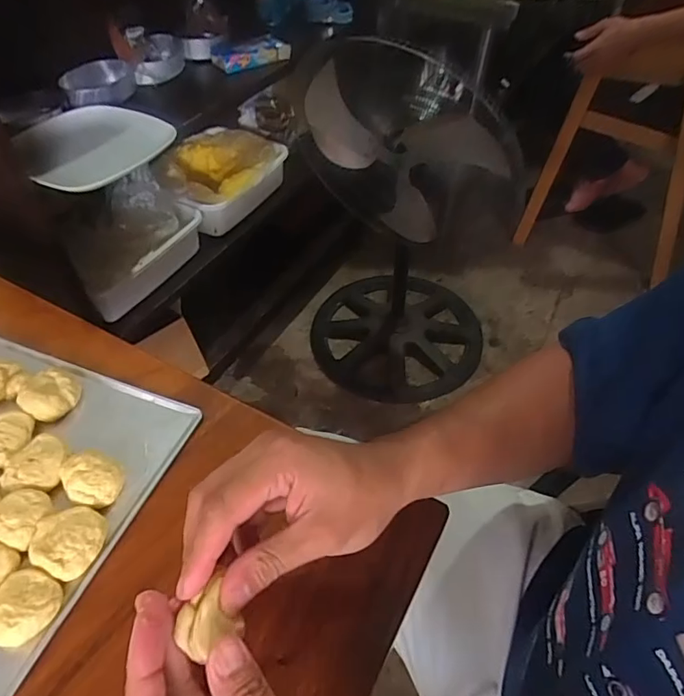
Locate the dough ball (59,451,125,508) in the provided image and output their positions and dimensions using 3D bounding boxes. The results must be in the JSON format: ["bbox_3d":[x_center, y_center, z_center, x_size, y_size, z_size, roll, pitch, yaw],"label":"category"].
[{"bbox_3d":[-0.200,0.105,0.411,0.046,0.025,0.040,35,58,26],"label":"dough ball"}]

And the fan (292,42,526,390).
[{"bbox_3d":[0.158,-0.304,1.242,0.461,0.814,0.454,14,49,12],"label":"fan"}]

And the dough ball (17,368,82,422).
[{"bbox_3d":[-0.267,0.039,0.467,0.049,0.025,0.055,-34,57,-26],"label":"dough ball"}]

